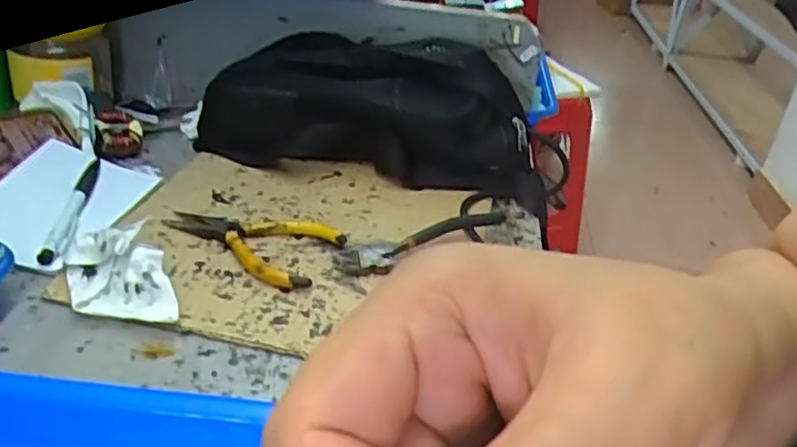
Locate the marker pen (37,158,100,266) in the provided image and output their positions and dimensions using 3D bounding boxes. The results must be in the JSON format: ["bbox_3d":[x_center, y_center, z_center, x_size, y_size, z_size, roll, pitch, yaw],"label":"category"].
[{"bbox_3d":[-0.232,-0.014,0.486,0.016,0.010,0.130,-1,32,-11],"label":"marker pen"}]

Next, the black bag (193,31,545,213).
[{"bbox_3d":[-0.023,-0.097,0.563,0.293,0.096,0.096,11,32,9],"label":"black bag"}]

